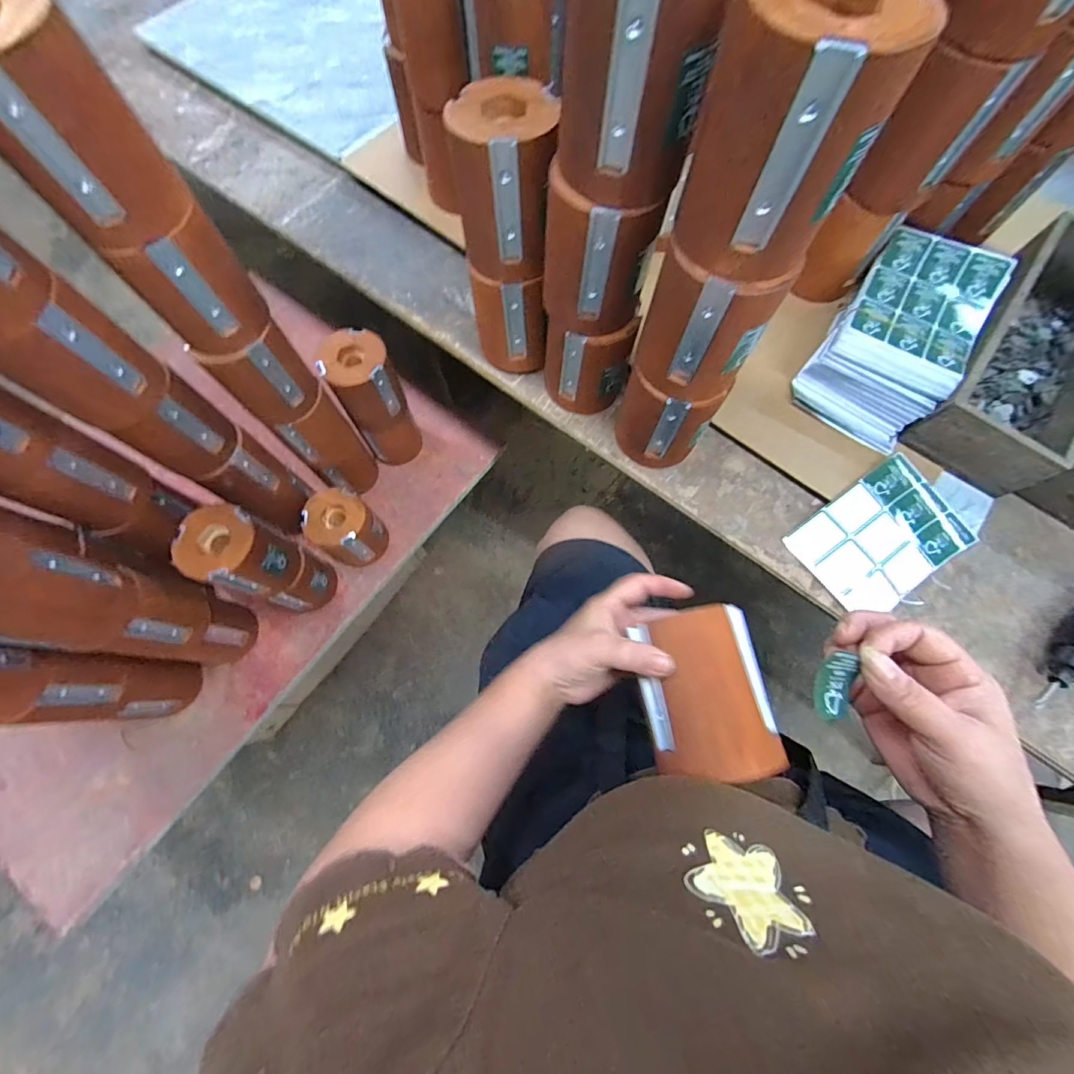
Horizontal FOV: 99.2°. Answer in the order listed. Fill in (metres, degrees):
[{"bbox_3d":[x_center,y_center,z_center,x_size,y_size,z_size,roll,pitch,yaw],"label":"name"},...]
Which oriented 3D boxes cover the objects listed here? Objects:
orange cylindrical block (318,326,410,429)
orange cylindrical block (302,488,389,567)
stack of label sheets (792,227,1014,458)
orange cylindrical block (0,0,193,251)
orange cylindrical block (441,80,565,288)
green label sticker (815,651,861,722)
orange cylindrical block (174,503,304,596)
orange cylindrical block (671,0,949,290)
[{"bbox_3d":[-0.209,-0.187,0.567,0.076,0.108,0.069,-27,75,-8],"label":"orange cylindrical block"},{"bbox_3d":[-0.247,-0.008,0.605,0.076,0.108,0.072,0,73,0],"label":"orange cylindrical block"},{"bbox_3d":[0.341,-0.189,0.435,0.107,0.073,0.178,35,76,10],"label":"stack of label sheets"},{"bbox_3d":[-0.284,-0.248,0.276,0.075,0.097,0.075,-43,78,-12],"label":"orange cylindrical block"},{"bbox_3d":[-0.023,-0.265,0.343,0.070,0.093,0.082,1,73,0],"label":"orange cylindrical block"},{"bbox_3d":[0.167,0.083,0.253,0.024,0.006,0.037,-4,99,-6],"label":"green label sticker"},{"bbox_3d":[-0.317,0.017,0.497,0.075,0.099,0.073,0,73,0],"label":"orange cylindrical block"},{"bbox_3d":[0.120,-0.195,0.226,0.076,0.100,0.071,0,73,0],"label":"orange cylindrical block"}]

